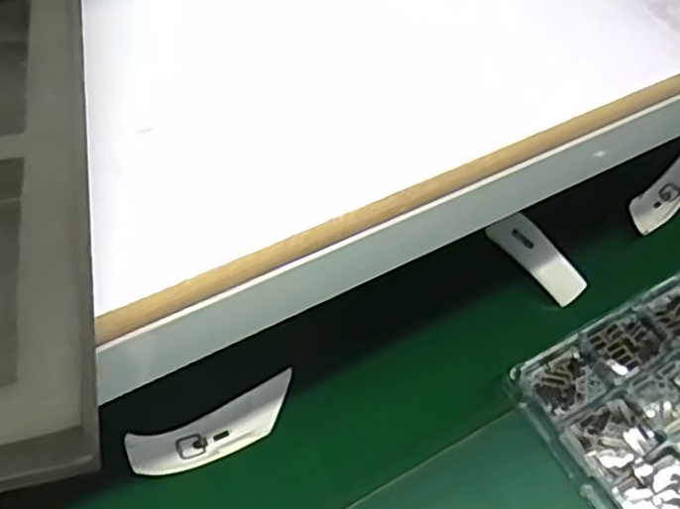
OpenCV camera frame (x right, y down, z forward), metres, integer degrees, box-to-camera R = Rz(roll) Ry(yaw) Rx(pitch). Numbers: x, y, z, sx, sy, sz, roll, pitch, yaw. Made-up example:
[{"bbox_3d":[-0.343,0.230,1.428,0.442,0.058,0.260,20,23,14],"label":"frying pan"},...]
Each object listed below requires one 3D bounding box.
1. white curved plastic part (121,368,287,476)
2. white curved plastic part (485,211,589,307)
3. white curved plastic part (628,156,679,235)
[{"bbox_3d":[-0.123,0.176,0.695,0.174,0.046,0.048,-23,57,-20],"label":"white curved plastic part"},{"bbox_3d":[0.248,0.002,0.854,0.133,0.012,0.049,47,104,13],"label":"white curved plastic part"},{"bbox_3d":[0.453,-0.085,0.956,0.169,0.052,0.050,-43,65,-14],"label":"white curved plastic part"}]

